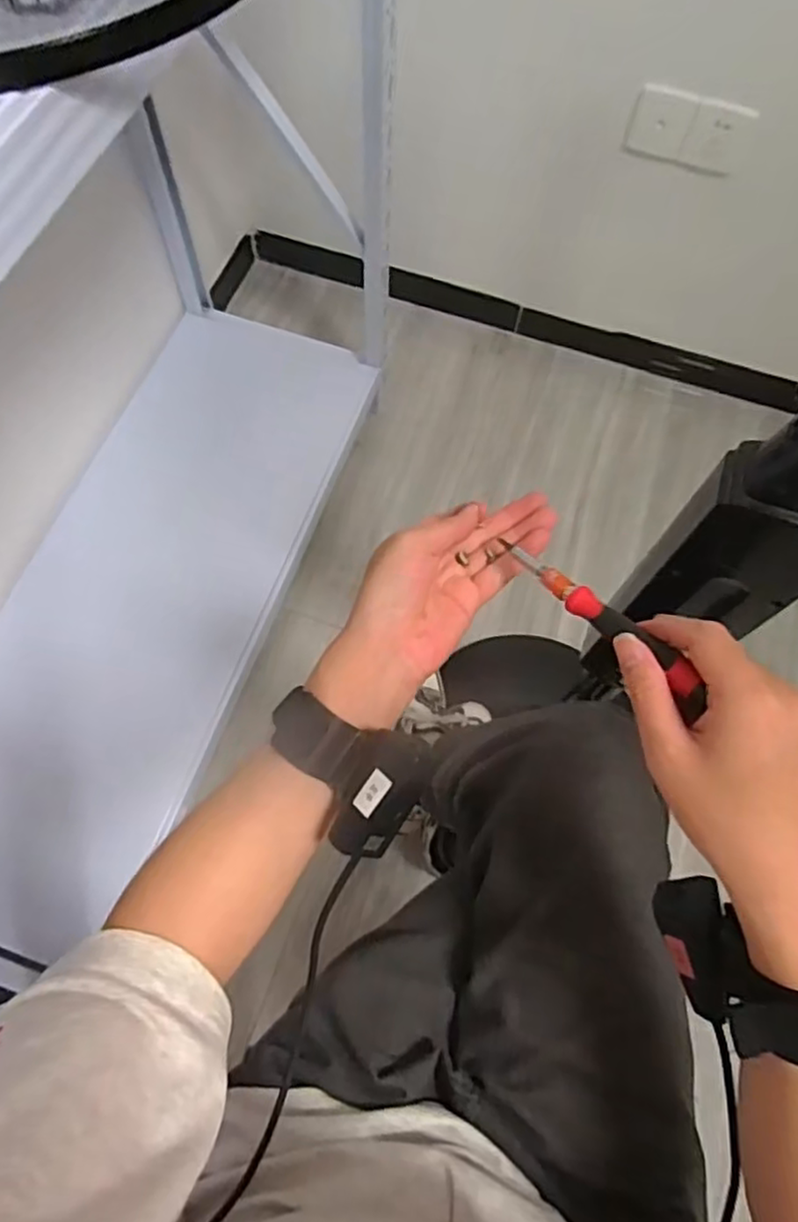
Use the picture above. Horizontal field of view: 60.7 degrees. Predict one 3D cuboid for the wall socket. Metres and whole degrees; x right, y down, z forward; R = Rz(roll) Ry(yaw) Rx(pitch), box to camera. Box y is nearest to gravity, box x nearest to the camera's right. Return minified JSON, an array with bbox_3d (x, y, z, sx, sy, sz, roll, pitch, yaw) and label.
[{"bbox_3d":[0.454,-0.754,1.072,0.175,0.091,0.028,19,70,10],"label":"wall socket"}]

